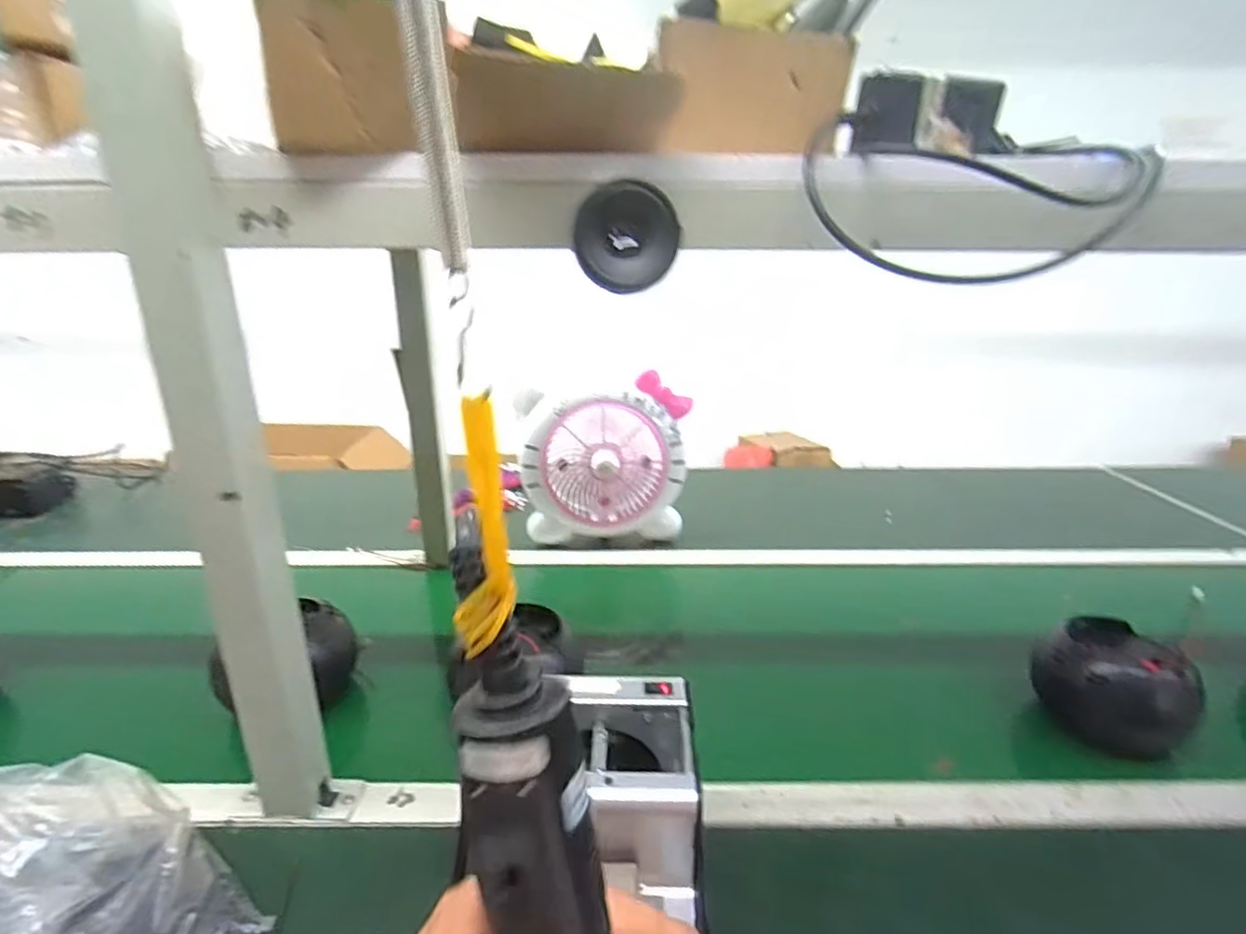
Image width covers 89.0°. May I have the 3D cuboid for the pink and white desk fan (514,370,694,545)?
[{"bbox_3d":[-0.028,-0.004,0.983,0.239,0.237,0.100,-5,21,-13],"label":"pink and white desk fan"}]

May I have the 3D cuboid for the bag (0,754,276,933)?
[{"bbox_3d":[-0.356,0.269,0.421,0.181,0.102,0.128,12,24,30],"label":"bag"}]

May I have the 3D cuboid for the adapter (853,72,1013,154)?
[{"bbox_3d":[0.200,-0.227,0.410,0.092,0.042,0.031,-4,21,-10],"label":"adapter"}]

